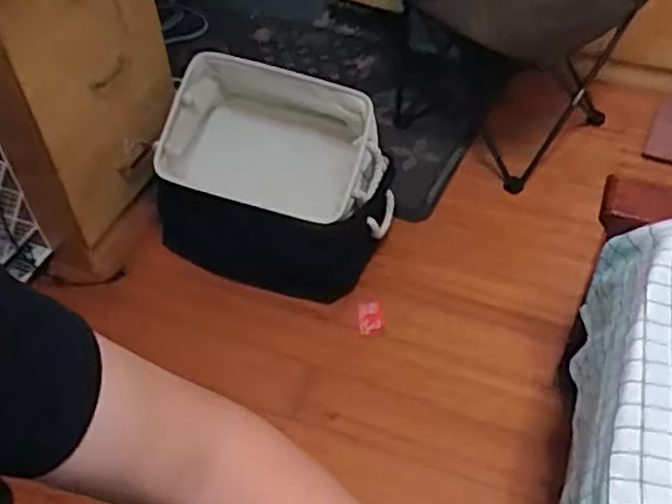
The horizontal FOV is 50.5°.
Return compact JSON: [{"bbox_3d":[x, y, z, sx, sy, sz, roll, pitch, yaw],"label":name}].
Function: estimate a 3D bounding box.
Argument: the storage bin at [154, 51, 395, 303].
[{"bbox_3d":[-0.129,-0.173,1.510,0.486,0.303,0.338,11,50,12],"label":"storage bin"}]

